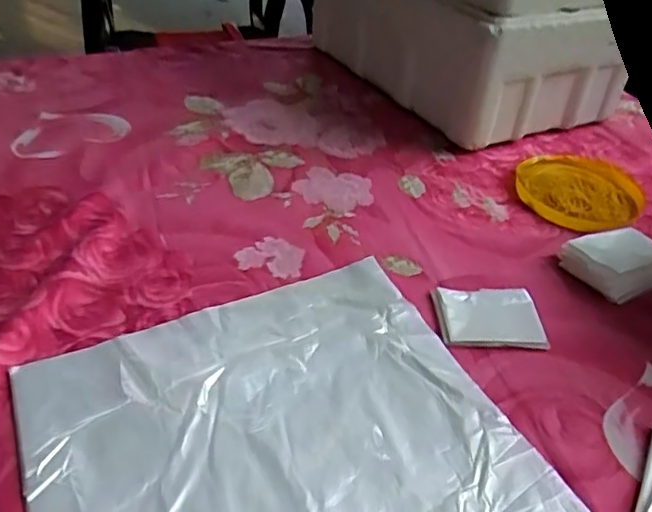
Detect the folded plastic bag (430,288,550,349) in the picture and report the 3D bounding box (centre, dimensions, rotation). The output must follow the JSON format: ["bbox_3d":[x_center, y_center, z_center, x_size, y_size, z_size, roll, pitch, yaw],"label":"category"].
[{"bbox_3d":[0.136,0.051,0.496,0.085,0.006,0.062,0,40,-5],"label":"folded plastic bag"}]

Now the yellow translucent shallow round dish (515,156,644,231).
[{"bbox_3d":[0.282,-0.074,0.657,0.139,0.017,0.116,-8,41,-15],"label":"yellow translucent shallow round dish"}]

